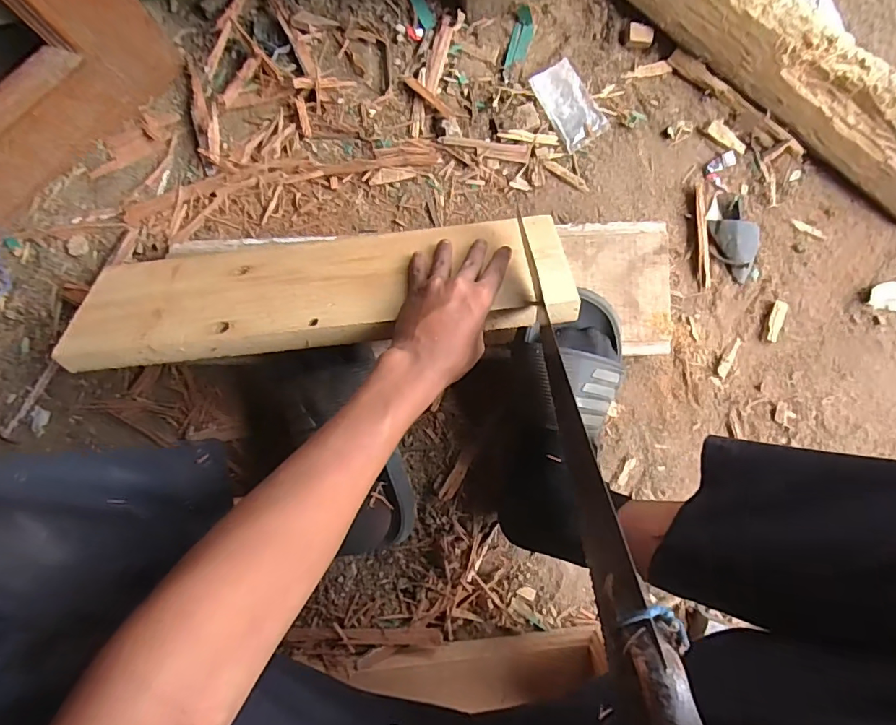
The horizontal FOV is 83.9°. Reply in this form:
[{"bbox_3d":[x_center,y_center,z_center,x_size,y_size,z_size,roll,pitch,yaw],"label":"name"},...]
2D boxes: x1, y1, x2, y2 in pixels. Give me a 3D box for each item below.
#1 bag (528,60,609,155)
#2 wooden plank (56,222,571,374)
[{"bbox_3d":[0.145,-0.307,0.595,0.056,0.017,0.098,-33,85,1],"label":"bag"},{"bbox_3d":[-0.124,-0.073,0.473,0.461,0.020,0.133,-5,55,4],"label":"wooden plank"}]

